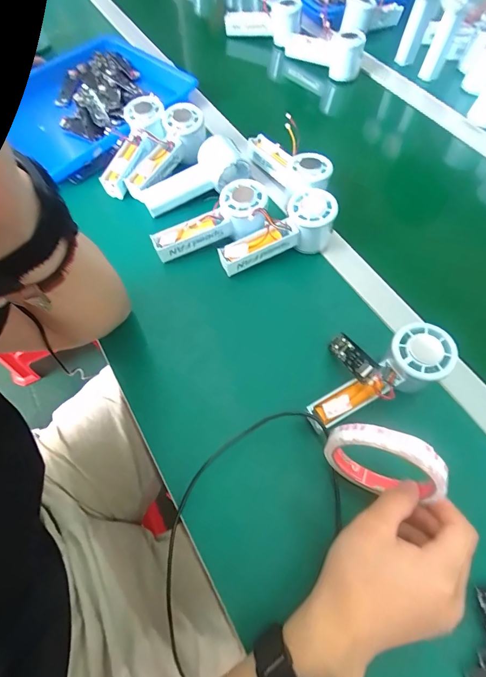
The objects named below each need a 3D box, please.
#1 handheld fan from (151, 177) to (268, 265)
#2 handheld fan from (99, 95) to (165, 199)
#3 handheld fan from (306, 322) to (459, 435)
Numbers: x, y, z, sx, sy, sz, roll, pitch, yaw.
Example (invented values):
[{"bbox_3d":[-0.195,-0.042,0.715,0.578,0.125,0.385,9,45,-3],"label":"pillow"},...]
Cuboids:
[{"bbox_3d":[-0.039,-0.141,0.426,0.151,0.047,0.061,-27,66,5],"label":"handheld fan"},{"bbox_3d":[-0.157,-0.273,0.488,0.064,0.035,0.148,22,84,11],"label":"handheld fan"},{"bbox_3d":[0.130,0.039,0.324,0.151,0.044,0.051,-34,68,3],"label":"handheld fan"}]

